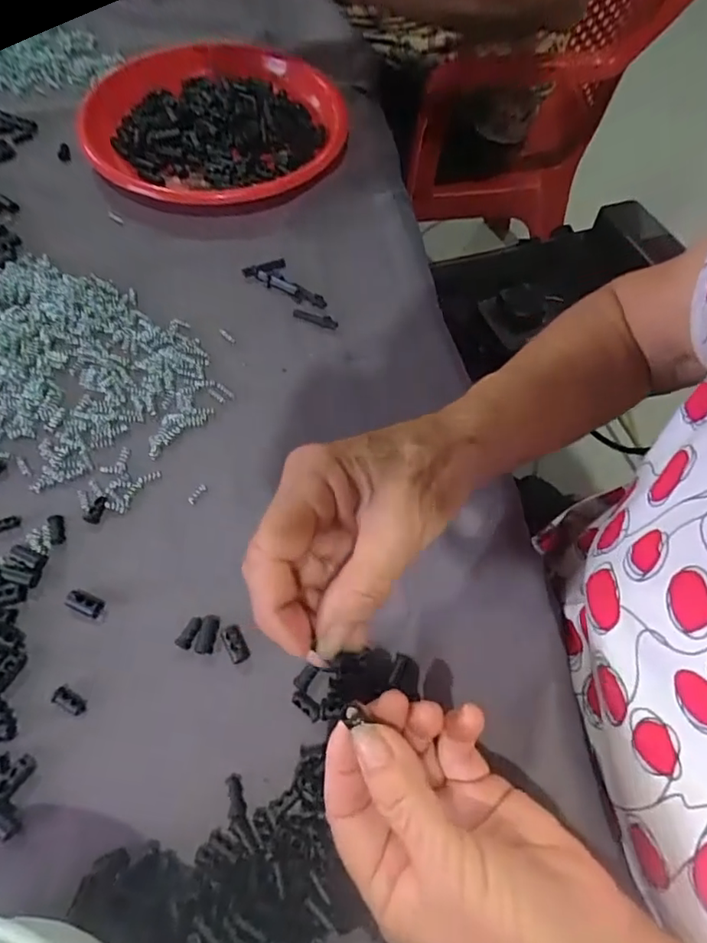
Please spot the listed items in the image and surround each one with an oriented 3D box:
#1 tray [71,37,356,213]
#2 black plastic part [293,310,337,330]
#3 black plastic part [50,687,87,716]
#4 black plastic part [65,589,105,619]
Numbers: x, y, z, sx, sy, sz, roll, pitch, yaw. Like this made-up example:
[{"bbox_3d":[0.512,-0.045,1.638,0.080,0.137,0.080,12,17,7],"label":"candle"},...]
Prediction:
[{"bbox_3d":[-0.127,-0.309,0.501,0.235,0.035,0.219,8,61,1],"label":"tray"},{"bbox_3d":[-0.028,-0.113,0.414,0.035,0.004,0.009,21,62,8],"label":"black plastic part"},{"bbox_3d":[-0.144,0.116,0.284,0.018,0.004,0.008,33,64,1],"label":"black plastic part"},{"bbox_3d":[-0.148,0.071,0.307,0.022,0.007,0.011,21,62,8],"label":"black plastic part"}]

